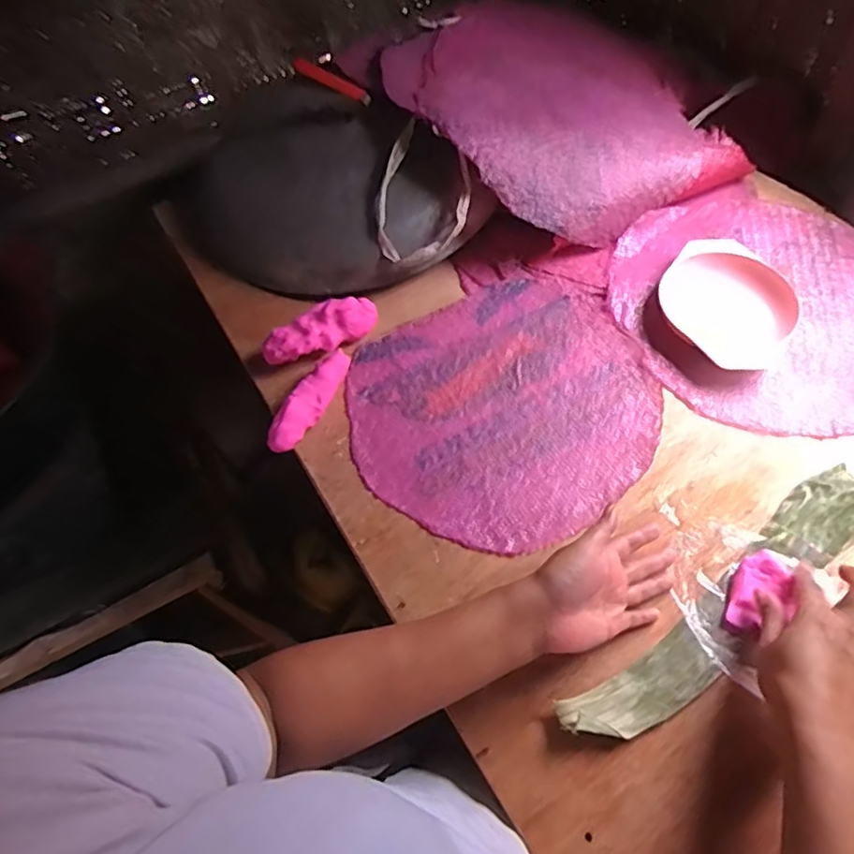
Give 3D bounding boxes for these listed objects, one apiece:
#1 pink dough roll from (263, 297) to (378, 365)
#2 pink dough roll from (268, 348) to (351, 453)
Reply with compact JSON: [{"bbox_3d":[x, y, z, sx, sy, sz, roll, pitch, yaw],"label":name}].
[{"bbox_3d":[-0.123,-0.111,0.683,0.140,0.046,0.042,-30,61,-13],"label":"pink dough roll"},{"bbox_3d":[-0.124,-0.031,0.636,0.032,0.042,0.136,21,63,17],"label":"pink dough roll"}]

